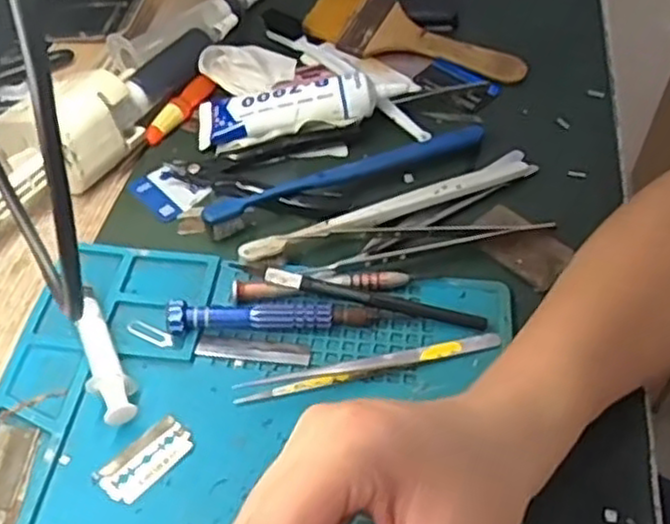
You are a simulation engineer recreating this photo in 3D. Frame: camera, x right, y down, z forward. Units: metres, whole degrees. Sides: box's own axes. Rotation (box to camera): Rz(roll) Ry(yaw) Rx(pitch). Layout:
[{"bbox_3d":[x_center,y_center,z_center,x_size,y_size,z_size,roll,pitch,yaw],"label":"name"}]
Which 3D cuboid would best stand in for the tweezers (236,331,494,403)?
[{"bbox_3d":[0.018,0.051,0.368,0.132,0.009,0.010,-11,50,-9],"label":"tweezers"}]

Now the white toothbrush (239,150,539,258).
[{"bbox_3d":[0.037,-0.034,0.438,0.190,0.009,0.021,-21,52,-17],"label":"white toothbrush"}]

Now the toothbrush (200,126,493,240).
[{"bbox_3d":[0.008,-0.057,0.452,0.184,0.015,0.027,-21,52,-17],"label":"toothbrush"}]

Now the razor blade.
[{"bbox_3d":[-0.086,0.089,0.338,0.022,0.004,0.044,35,58,27],"label":"razor blade"}]

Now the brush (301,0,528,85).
[{"bbox_3d":[0.061,-0.169,0.549,0.161,0.025,0.057,20,52,17],"label":"brush"}]

